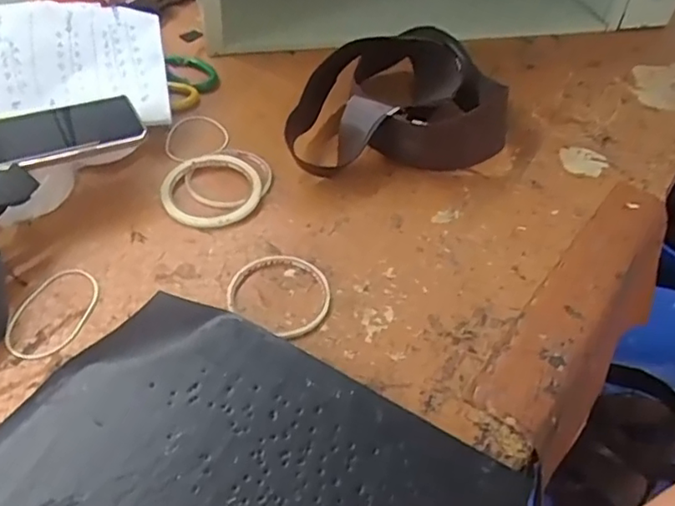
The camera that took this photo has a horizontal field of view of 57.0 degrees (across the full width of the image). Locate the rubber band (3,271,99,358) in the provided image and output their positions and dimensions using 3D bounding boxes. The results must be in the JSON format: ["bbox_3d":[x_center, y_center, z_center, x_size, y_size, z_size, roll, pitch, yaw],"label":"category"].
[{"bbox_3d":[-0.225,0.046,0.496,0.055,0.004,0.090,11,47,4],"label":"rubber band"}]

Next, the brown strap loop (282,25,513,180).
[{"bbox_3d":[0.053,-0.173,0.676,0.238,0.068,0.194,-9,49,-15],"label":"brown strap loop"}]

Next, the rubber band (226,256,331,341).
[{"bbox_3d":[-0.046,0.032,0.521,0.083,0.007,0.080,3,47,-4],"label":"rubber band"}]

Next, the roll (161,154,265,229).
[{"bbox_3d":[-0.118,-0.061,0.600,0.090,0.011,0.096,3,47,-4],"label":"roll"}]

